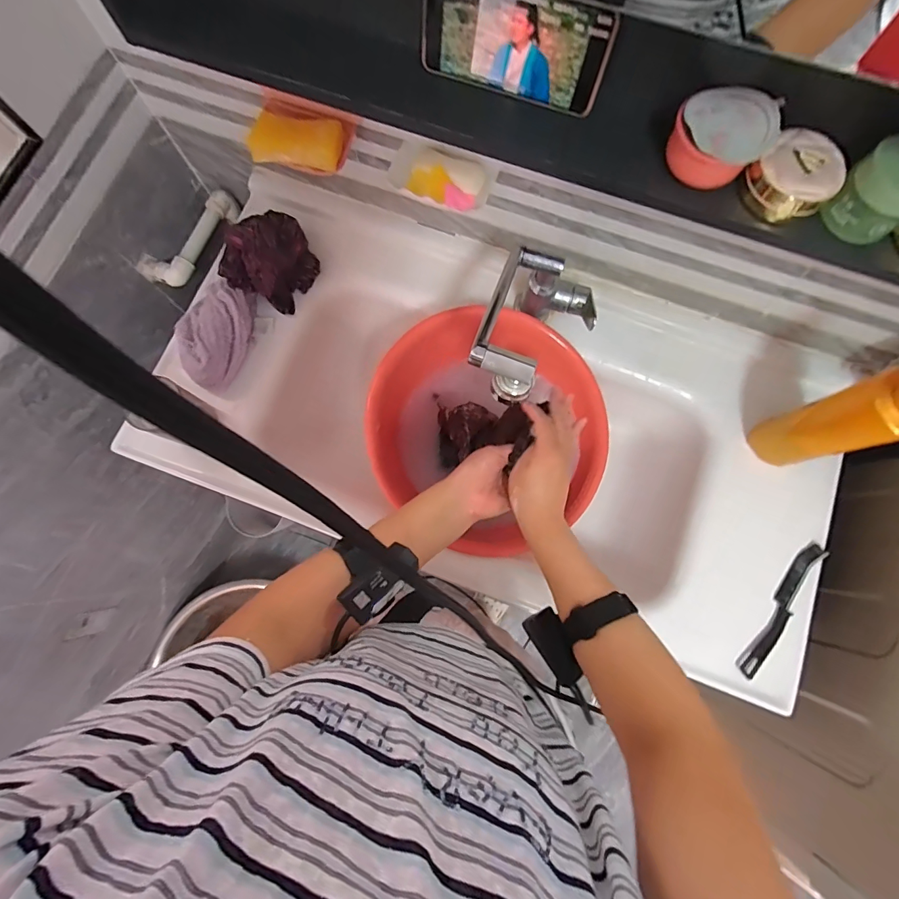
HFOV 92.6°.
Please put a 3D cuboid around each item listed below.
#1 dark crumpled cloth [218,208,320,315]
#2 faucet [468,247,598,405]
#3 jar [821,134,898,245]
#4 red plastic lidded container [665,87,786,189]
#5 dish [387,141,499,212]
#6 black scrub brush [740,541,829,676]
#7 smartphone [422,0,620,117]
[{"bbox_3d":[-0.276,-0.300,0.671,0.115,0.079,0.136,23,78,4],"label":"dark crumpled cloth"},{"bbox_3d":[0.107,-0.161,0.543,0.126,0.118,0.269,30,50,5],"label":"faucet"},{"bbox_3d":[0.365,-0.216,0.360,0.060,0.056,0.059,0,78,-1],"label":"jar"},{"bbox_3d":[0.235,-0.271,0.376,0.067,0.048,0.078,-41,81,-9],"label":"red plastic lidded container"},{"bbox_3d":[-0.011,-0.345,0.539,0.127,0.023,0.075,25,78,4],"label":"dish"},{"bbox_3d":[0.452,0.216,0.587,0.026,0.018,0.206,36,79,7],"label":"black scrub brush"},{"bbox_3d":[0.056,-0.360,0.384,0.167,0.076,0.011,22,65,5],"label":"smartphone"}]

